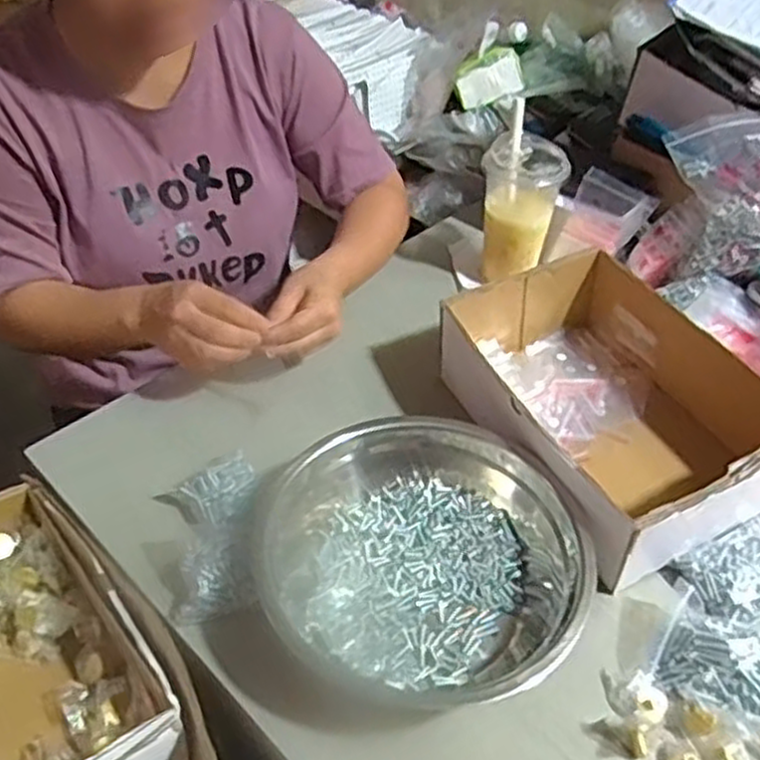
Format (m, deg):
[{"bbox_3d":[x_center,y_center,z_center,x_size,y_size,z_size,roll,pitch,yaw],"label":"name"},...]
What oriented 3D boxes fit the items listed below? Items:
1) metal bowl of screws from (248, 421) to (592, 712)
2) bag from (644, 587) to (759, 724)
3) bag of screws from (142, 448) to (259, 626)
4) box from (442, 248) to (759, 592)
[{"bbox_3d":[0.029,0.134,0.618,0.271,0.063,0.249,1,44,-1],"label":"metal bowl of screws"},{"bbox_3d":[0.261,0.211,0.573,0.097,0.014,0.076,28,70,25],"label":"bag"},{"bbox_3d":[-0.146,0.128,0.645,0.088,0.036,0.156,-4,44,-6],"label":"bag of screws"},{"bbox_3d":[0.207,0.014,0.710,0.209,0.103,0.295,-20,48,-21],"label":"box"}]

